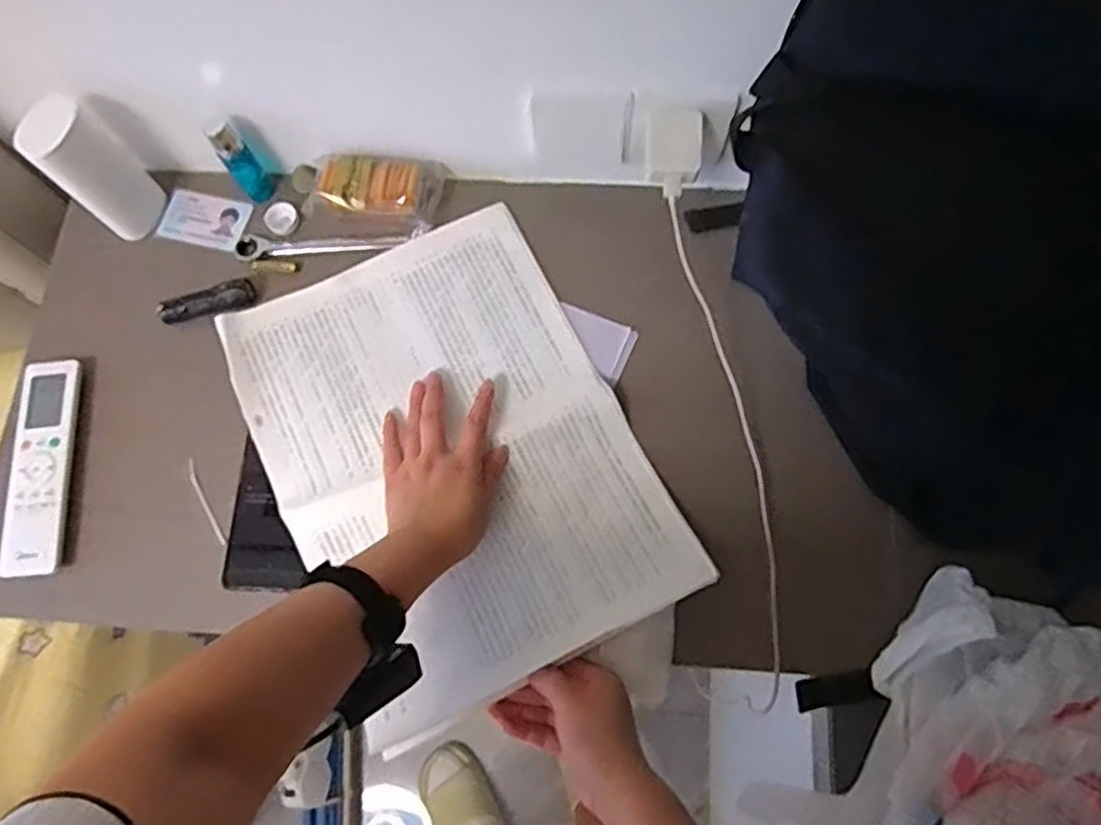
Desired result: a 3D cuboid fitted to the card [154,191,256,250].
[{"bbox_3d":[-0.357,-0.198,0.747,0.084,0.009,0.054,15,82,0],"label":"card"}]

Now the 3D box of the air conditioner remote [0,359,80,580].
[{"bbox_3d":[-0.463,0.048,0.657,0.046,0.023,0.196,-5,71,-1],"label":"air conditioner remote"}]

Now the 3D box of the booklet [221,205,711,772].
[{"bbox_3d":[-0.088,0.028,0.632,0.301,0.037,0.409,-26,72,-8],"label":"booklet"}]

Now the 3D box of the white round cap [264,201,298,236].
[{"bbox_3d":[-0.273,-0.198,0.736,0.031,0.015,0.030,0,71,1],"label":"white round cap"}]

